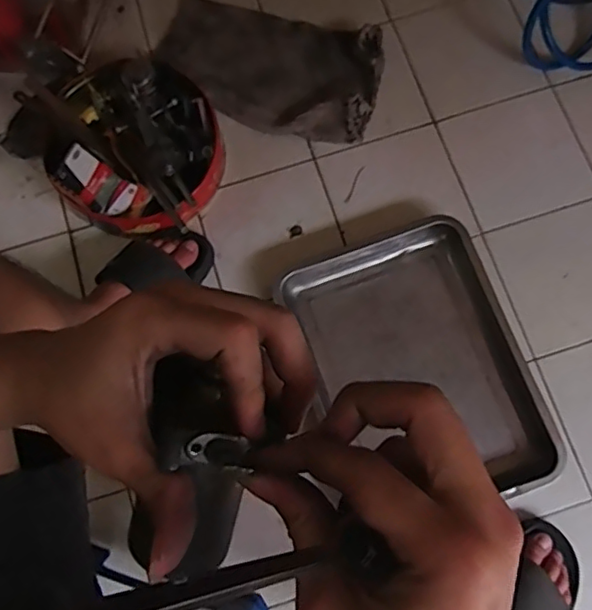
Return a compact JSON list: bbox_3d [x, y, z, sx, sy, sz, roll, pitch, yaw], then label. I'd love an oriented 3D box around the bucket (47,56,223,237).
[{"bbox_3d":[-0.239,-0.241,0.868,0.247,0.103,0.254,0,77,2],"label":"bucket"}]

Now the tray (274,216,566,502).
[{"bbox_3d":[0.170,0.085,0.817,0.283,0.048,0.376,-20,77,-3],"label":"tray"}]

